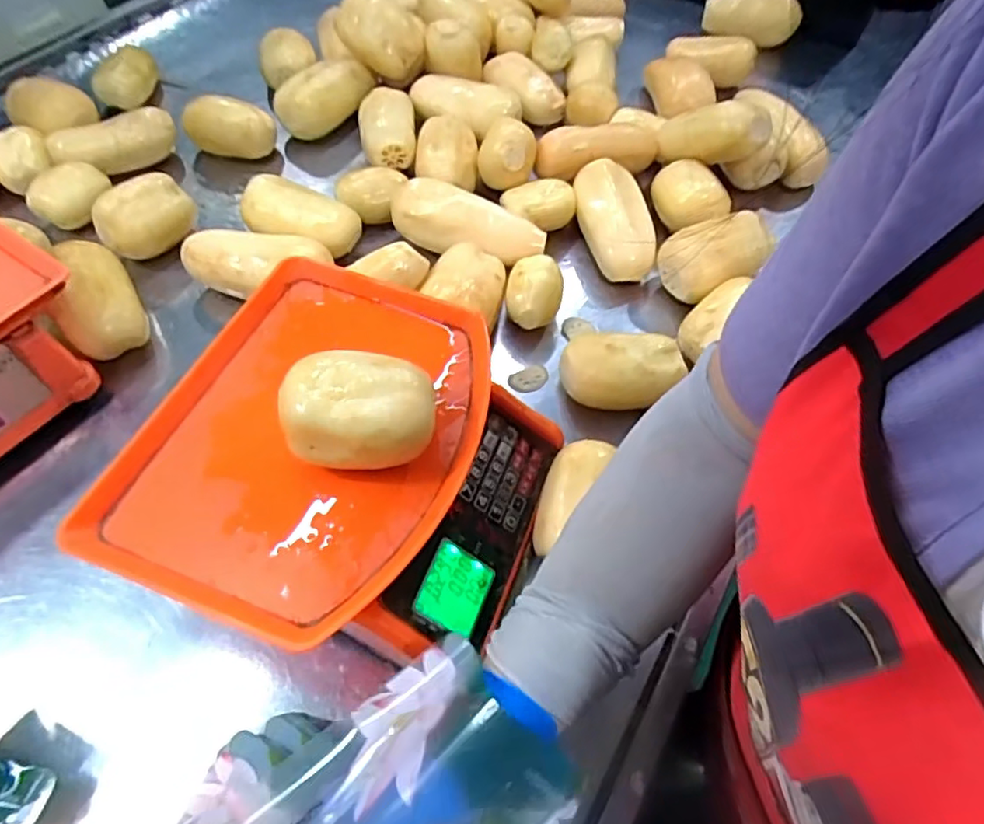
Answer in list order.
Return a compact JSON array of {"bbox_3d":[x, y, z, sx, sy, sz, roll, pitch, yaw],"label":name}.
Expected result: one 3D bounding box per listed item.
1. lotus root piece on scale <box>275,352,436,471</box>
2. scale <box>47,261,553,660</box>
[{"bbox_3d":[-0.089,0.004,0.428,0.099,0.064,0.077,2,57,-1],"label":"lotus root piece on scale"},{"bbox_3d":[-0.103,0.040,0.481,0.276,0.096,0.282,20,59,10],"label":"scale"}]

